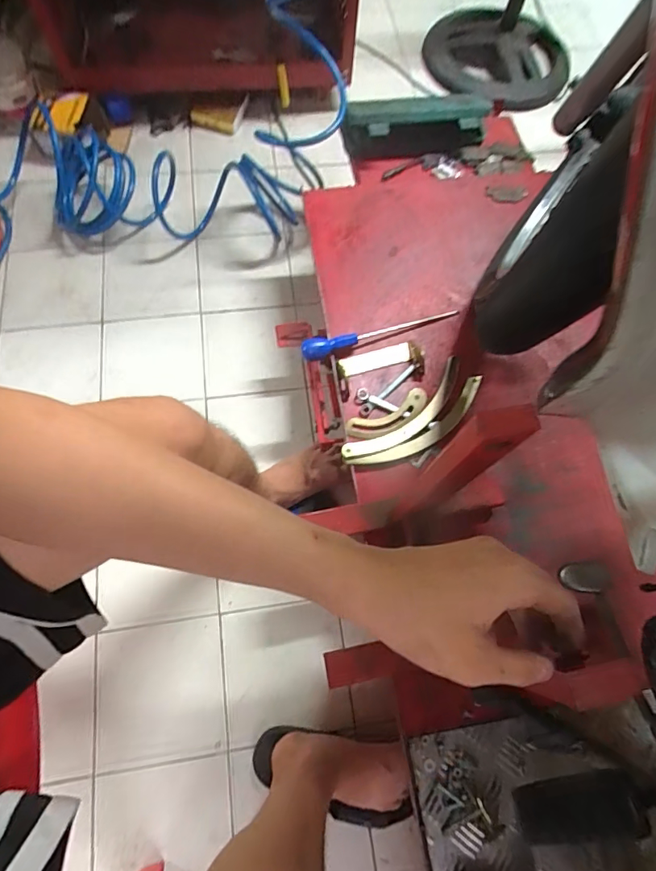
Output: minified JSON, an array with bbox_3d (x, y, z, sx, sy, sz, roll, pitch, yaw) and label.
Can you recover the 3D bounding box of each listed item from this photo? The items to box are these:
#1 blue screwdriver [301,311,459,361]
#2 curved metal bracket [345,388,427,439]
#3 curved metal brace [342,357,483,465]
[{"bbox_3d":[0.087,-0.178,0.759,0.272,0.031,0.035,-20,73,-10],"label":"blue screwdriver"},{"bbox_3d":[0.096,-0.028,0.711,0.134,0.016,0.050,-23,73,-11],"label":"curved metal bracket"},{"bbox_3d":[0.141,-0.023,0.707,0.254,0.023,0.081,-39,77,-15],"label":"curved metal brace"}]

